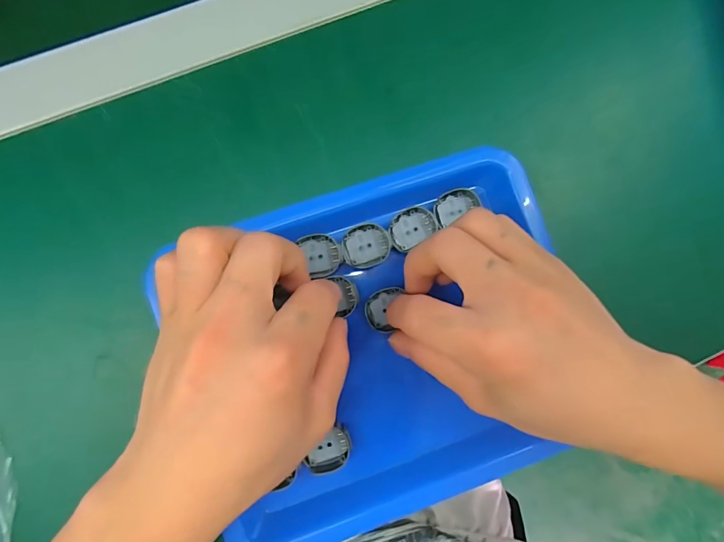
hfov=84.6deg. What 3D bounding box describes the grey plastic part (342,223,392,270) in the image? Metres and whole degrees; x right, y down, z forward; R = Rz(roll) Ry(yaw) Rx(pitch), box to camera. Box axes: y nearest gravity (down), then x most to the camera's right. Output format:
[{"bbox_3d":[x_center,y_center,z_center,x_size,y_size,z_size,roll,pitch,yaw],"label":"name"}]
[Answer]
[{"bbox_3d":[0.003,-0.015,0.235,0.028,0.004,0.025,-14,87,-7],"label":"grey plastic part"}]

